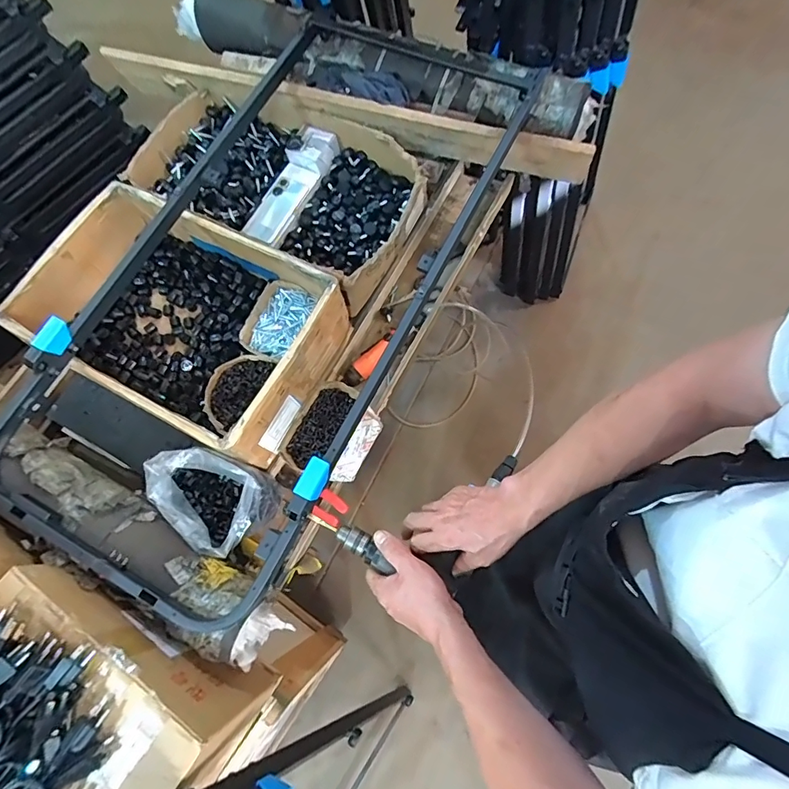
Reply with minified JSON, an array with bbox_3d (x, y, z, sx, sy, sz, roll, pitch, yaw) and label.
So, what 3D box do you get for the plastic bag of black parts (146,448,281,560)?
[{"bbox_3d":[-0.304,0.172,0.779,0.176,0.149,0.135,28,76,13],"label":"plastic bag of black parts"}]

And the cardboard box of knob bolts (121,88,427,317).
[{"bbox_3d":[-0.244,-0.456,0.975,0.618,0.110,0.340,30,75,11],"label":"cardboard box of knob bolts"}]

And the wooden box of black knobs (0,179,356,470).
[{"bbox_3d":[-0.393,-0.140,0.873,0.535,0.174,0.345,26,76,12],"label":"wooden box of black knobs"}]

